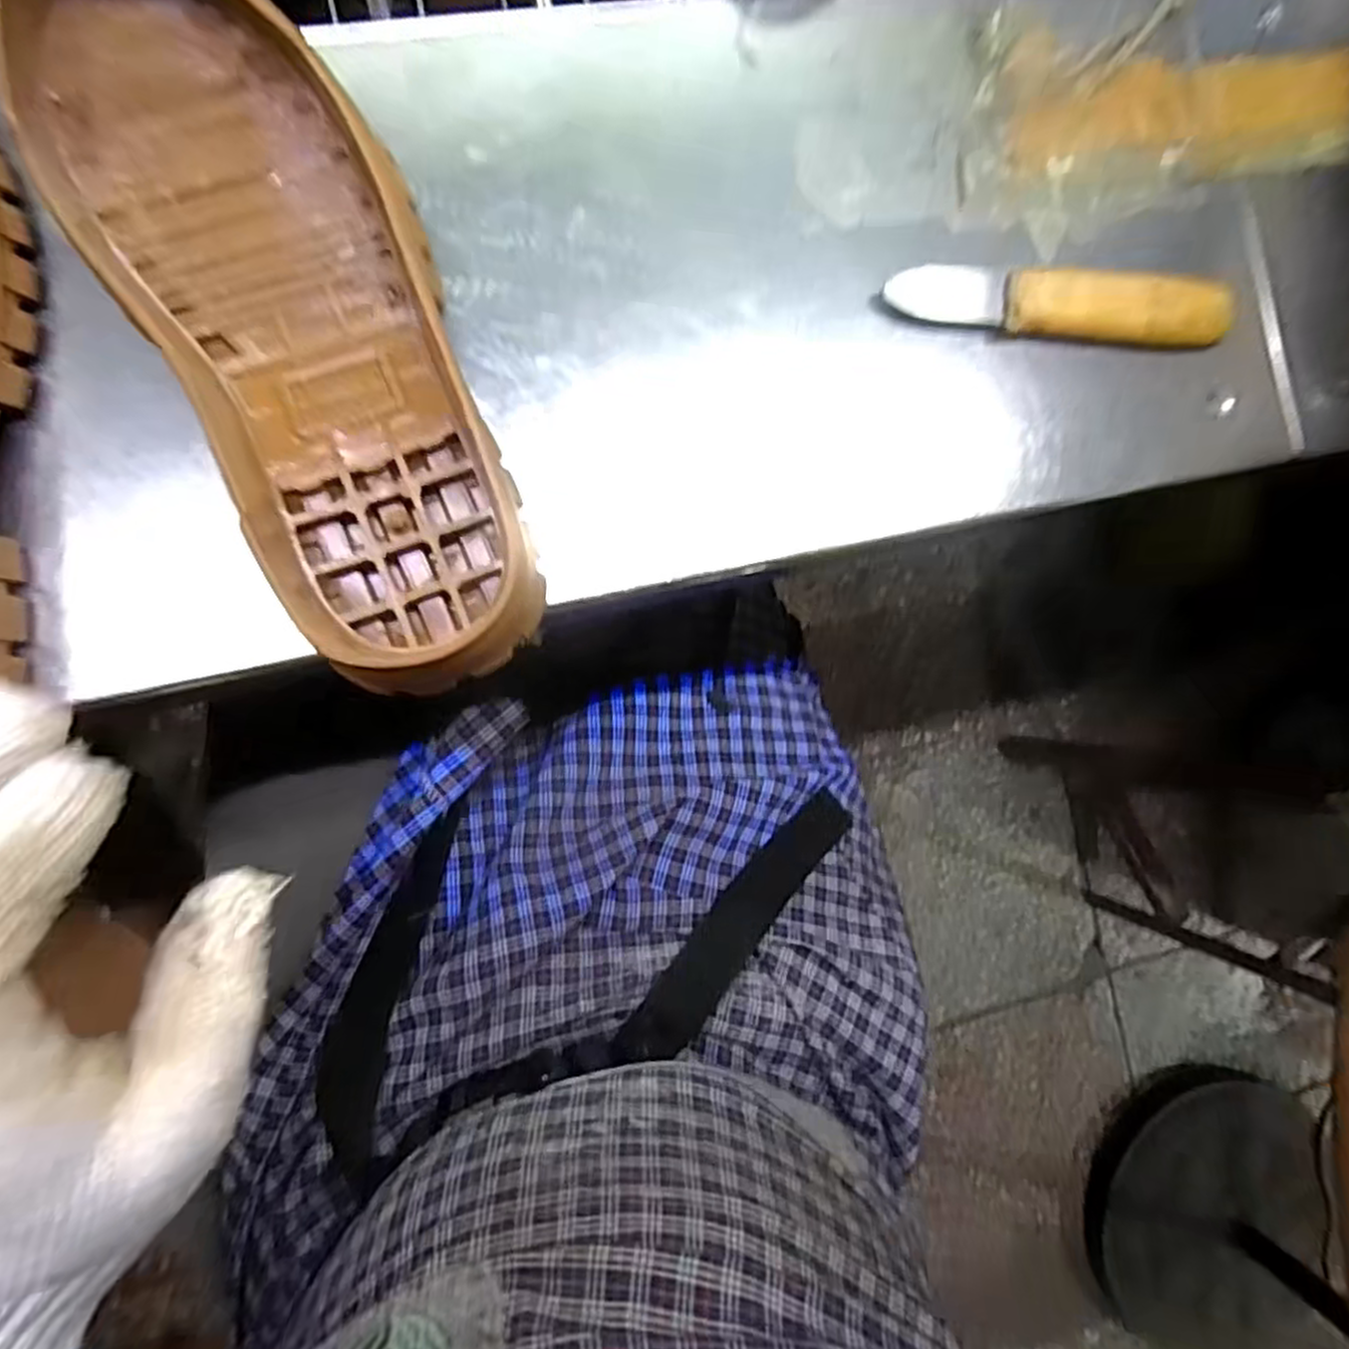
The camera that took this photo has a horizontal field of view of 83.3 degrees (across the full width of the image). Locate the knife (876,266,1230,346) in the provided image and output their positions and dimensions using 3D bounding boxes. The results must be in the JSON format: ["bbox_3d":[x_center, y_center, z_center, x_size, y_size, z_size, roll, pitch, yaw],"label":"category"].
[{"bbox_3d":[0.170,-0.163,0.333,0.159,0.019,0.028,1,90,-10],"label":"knife"}]

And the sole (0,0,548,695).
[{"bbox_3d":[-0.132,-0.129,0.267,0.099,0.046,0.276,-31,95,-8],"label":"sole"}]

